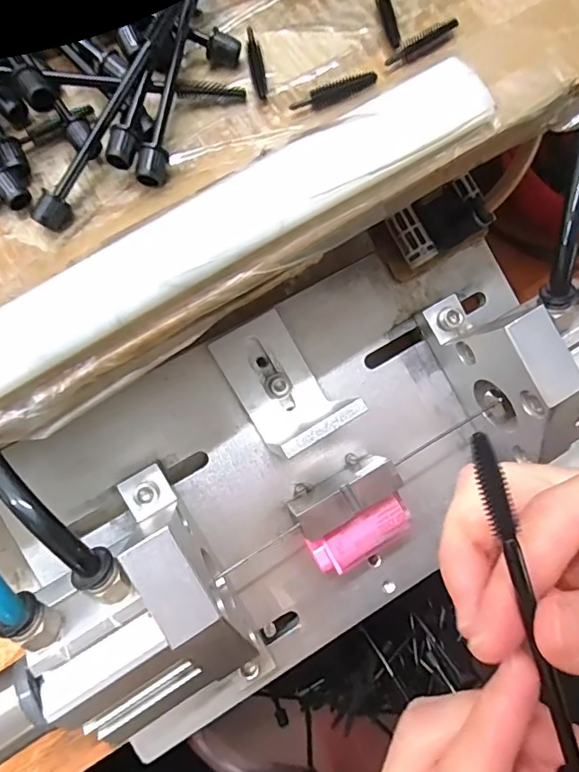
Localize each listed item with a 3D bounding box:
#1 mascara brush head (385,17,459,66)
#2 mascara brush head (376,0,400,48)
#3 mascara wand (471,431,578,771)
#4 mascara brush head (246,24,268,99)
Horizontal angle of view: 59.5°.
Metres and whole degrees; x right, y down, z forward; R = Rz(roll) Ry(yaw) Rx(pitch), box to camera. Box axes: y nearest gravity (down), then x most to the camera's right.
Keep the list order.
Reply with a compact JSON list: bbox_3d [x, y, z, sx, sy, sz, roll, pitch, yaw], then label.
[{"bbox_3d":[0.052,-0.133,0.194,0.037,0.005,0.008,-39,72,-12],"label":"mascara brush head"},{"bbox_3d":[0.038,-0.145,0.198,0.006,0.005,0.034,-5,69,0],"label":"mascara brush head"},{"bbox_3d":[0.059,0.059,0.120,0.008,0.004,0.098,-18,93,-4],"label":"mascara wand"},{"bbox_3d":[-0.013,-0.124,0.194,0.005,0.005,0.031,-11,69,-2],"label":"mascara brush head"}]

